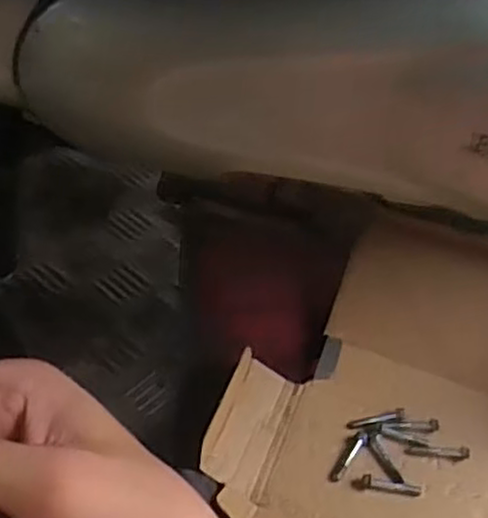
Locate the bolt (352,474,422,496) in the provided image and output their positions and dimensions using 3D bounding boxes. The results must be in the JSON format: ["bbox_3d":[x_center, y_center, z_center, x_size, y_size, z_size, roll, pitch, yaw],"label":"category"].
[{"bbox_3d":[0.098,0.154,0.501,0.047,0.005,0.010,5,48,0],"label":"bolt"}]

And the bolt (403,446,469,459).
[{"bbox_3d":[0.138,0.136,0.522,0.044,0.007,0.009,6,48,0],"label":"bolt"}]

